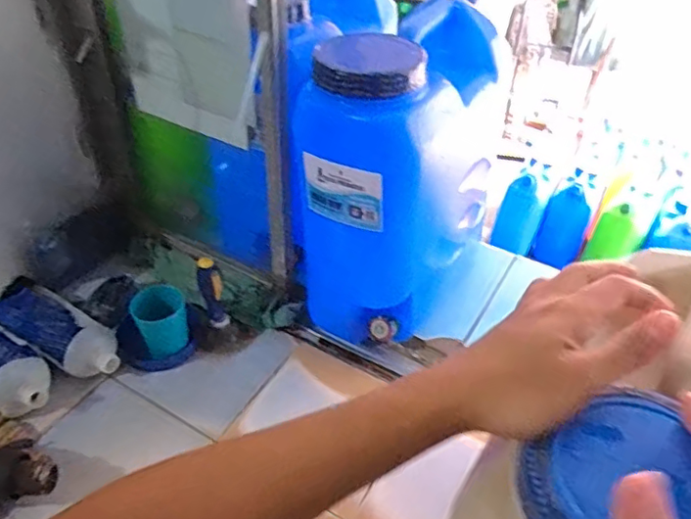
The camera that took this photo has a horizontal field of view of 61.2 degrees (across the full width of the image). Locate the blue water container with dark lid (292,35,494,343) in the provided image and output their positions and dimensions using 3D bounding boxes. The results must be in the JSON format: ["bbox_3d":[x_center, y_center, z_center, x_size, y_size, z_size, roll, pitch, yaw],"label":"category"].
[{"bbox_3d":[0.069,-0.103,0.802,0.186,0.406,0.283,33,50,30],"label":"blue water container with dark lid"}]

